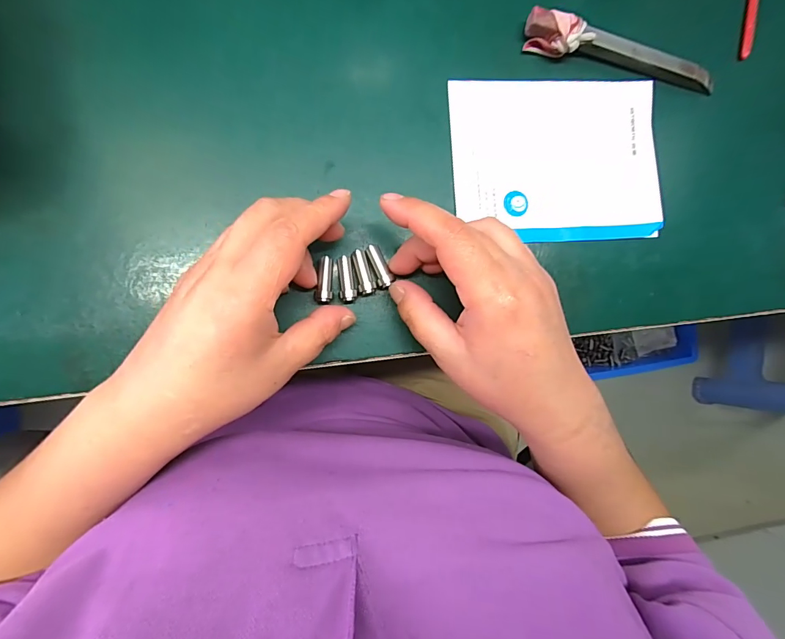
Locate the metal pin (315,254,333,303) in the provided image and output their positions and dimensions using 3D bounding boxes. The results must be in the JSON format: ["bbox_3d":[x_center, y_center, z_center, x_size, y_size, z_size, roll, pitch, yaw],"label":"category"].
[{"bbox_3d":[-0.040,-0.024,0.240,0.010,0.007,0.028,1,90,-8],"label":"metal pin"}]

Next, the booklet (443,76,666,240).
[{"bbox_3d":[0.108,-0.105,0.265,0.137,0.006,0.105,-4,91,-8],"label":"booklet"}]

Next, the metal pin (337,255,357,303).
[{"bbox_3d":[-0.028,-0.024,0.242,0.010,0.006,0.027,-7,92,-8],"label":"metal pin"}]

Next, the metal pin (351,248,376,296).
[{"bbox_3d":[-0.018,-0.028,0.246,0.010,0.010,0.027,-19,93,-7],"label":"metal pin"}]

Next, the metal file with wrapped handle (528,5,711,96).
[{"bbox_3d":[0.151,-0.172,0.266,0.135,0.017,0.019,11,89,-8],"label":"metal file with wrapped handle"}]

